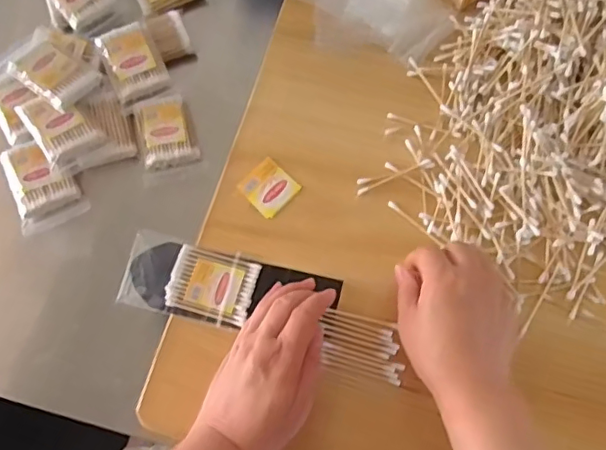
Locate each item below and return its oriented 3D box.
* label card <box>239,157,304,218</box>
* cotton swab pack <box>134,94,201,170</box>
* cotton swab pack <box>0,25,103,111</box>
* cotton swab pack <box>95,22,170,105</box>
[{"bbox_3d":[-0.031,-0.035,0.515,0.043,0.004,0.044,41,76,11],"label":"label card"},{"bbox_3d":[-0.141,-0.097,0.578,0.054,0.012,0.076,-13,73,-5],"label":"cotton swab pack"},{"bbox_3d":[-0.257,-0.159,0.569,0.093,0.025,0.061,35,74,10],"label":"cotton swab pack"},{"bbox_3d":[-0.179,-0.172,0.585,0.054,0.013,0.077,-26,91,-9],"label":"cotton swab pack"}]

